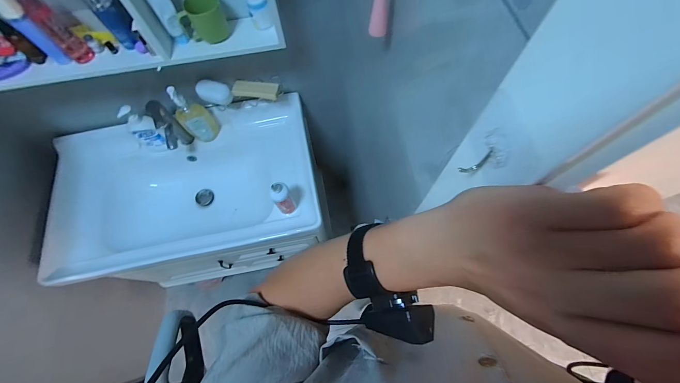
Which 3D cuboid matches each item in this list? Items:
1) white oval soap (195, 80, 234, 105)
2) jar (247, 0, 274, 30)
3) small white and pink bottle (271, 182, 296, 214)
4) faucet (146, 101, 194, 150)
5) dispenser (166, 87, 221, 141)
[{"bbox_3d":[-0.374,-0.297,0.869,0.099,0.055,0.055,6,68,4],"label":"white oval soap"},{"bbox_3d":[-0.178,-0.401,0.639,0.041,0.080,0.042,-20,68,-6],"label":"jar"},{"bbox_3d":[-0.161,0.025,0.829,0.053,0.163,0.041,-13,68,-4],"label":"small white and pink bottle"},{"bbox_3d":[-0.528,-0.189,0.910,0.071,0.181,0.104,-39,72,-13],"label":"faucet"},{"bbox_3d":[-0.459,-0.240,0.907,0.093,0.231,0.042,-21,69,-7],"label":"dispenser"}]

